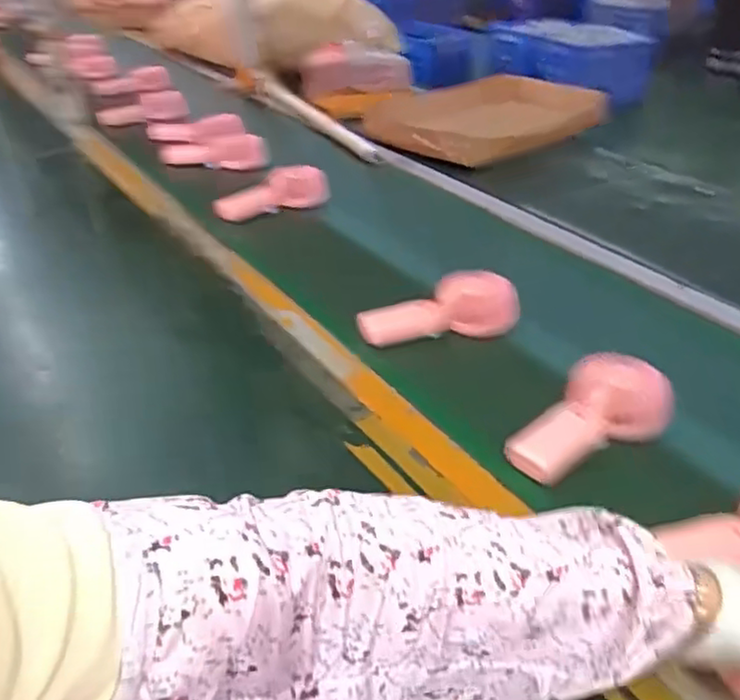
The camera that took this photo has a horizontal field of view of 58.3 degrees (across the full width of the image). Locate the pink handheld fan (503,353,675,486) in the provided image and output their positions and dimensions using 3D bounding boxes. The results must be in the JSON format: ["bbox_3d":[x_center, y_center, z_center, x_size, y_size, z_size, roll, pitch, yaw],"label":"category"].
[{"bbox_3d":[0.213,0.067,0.628,0.097,0.045,0.183,28,45,34],"label":"pink handheld fan"}]

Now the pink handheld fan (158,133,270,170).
[{"bbox_3d":[-0.295,-0.377,1.277,0.196,0.054,0.086,4,36,7],"label":"pink handheld fan"}]

